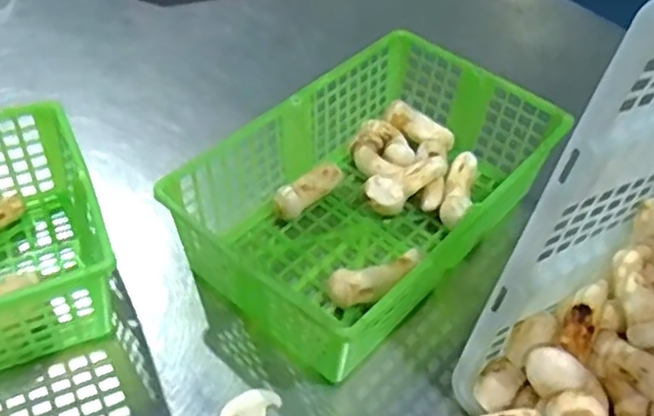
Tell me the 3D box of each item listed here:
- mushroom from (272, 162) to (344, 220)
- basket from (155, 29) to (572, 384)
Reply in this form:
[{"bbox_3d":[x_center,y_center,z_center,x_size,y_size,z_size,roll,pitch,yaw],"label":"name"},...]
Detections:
[{"bbox_3d":[-0.019,-0.019,0.687,0.077,0.021,0.027,-35,58,-19],"label":"mushroom"},{"bbox_3d":[0.051,-0.020,0.669,0.218,0.110,0.364,36,53,26],"label":"basket"}]

